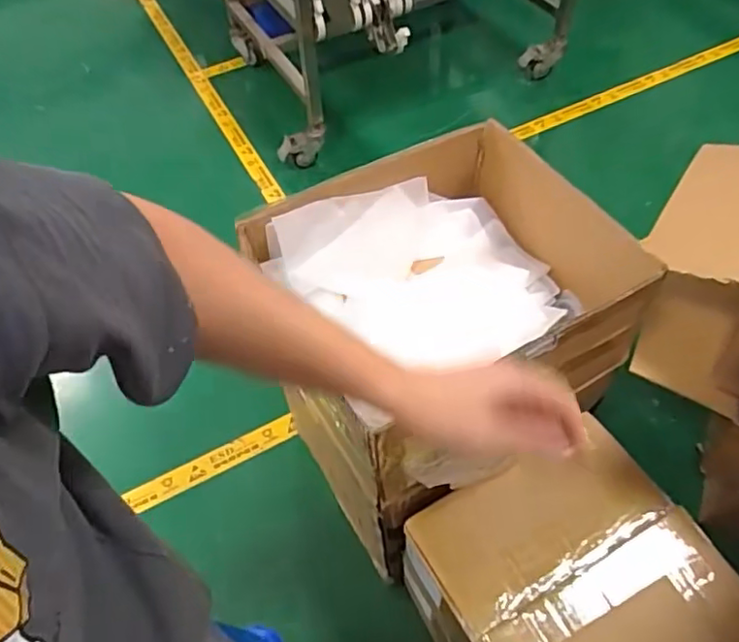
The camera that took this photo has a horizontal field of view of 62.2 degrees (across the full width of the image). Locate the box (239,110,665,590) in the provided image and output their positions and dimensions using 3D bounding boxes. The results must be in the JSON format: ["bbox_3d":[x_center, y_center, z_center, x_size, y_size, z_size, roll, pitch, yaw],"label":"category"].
[{"bbox_3d":[0.106,0.068,0.916,0.405,0.478,0.405,-27,56,-16],"label":"box"}]

